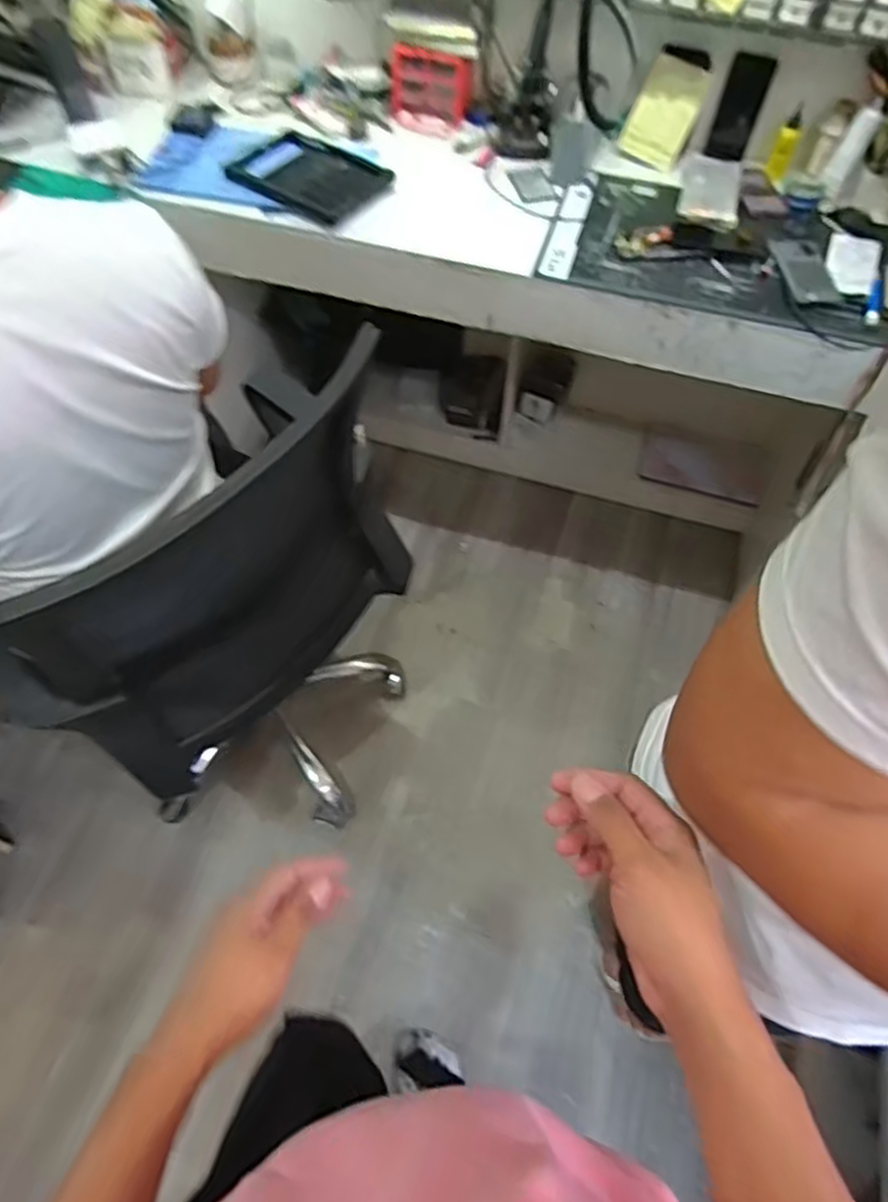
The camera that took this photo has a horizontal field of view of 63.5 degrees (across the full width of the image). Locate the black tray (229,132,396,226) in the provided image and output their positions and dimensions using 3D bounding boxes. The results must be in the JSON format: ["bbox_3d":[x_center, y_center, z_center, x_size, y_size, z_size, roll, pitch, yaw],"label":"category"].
[{"bbox_3d":[-0.226,-0.734,1.225,0.244,0.023,0.175,34,64,18],"label":"black tray"}]

